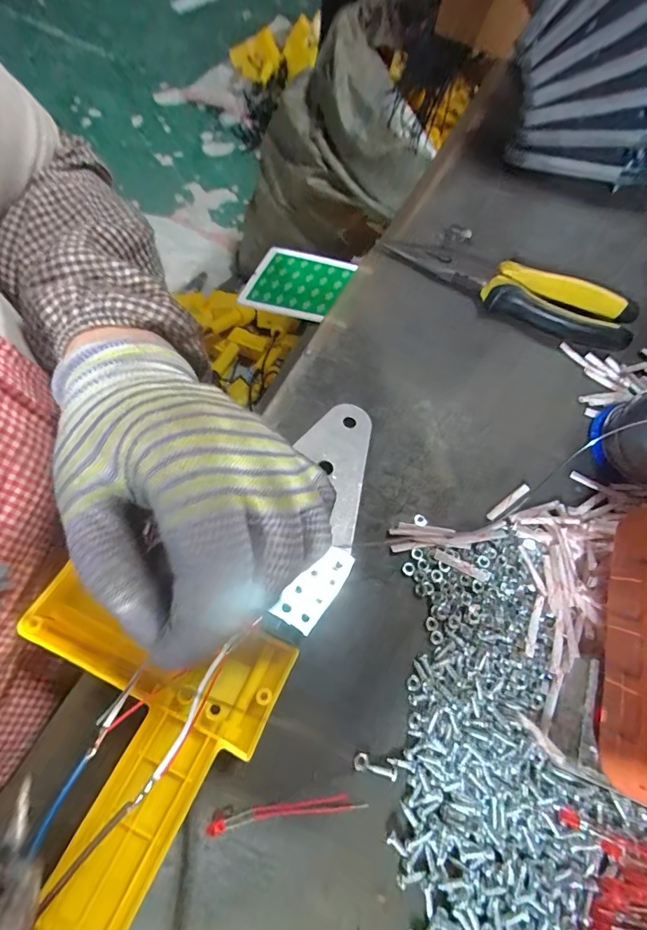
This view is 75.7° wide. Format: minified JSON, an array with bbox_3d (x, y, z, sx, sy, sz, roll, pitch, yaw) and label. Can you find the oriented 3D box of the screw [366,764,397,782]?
[{"bbox_3d":[0.027,0.144,0.195,0.014,0.004,0.005,16,67,2],"label":"screw"}]

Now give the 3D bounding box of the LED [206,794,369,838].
[{"bbox_3d":[-0.016,0.156,0.187,0.069,0.007,0.008,-5,68,-7],"label":"LED"}]

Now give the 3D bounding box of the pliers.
[{"bbox_3d":[0.128,-0.125,0.297,0.176,0.025,0.034,25,67,6],"label":"pliers"}]

